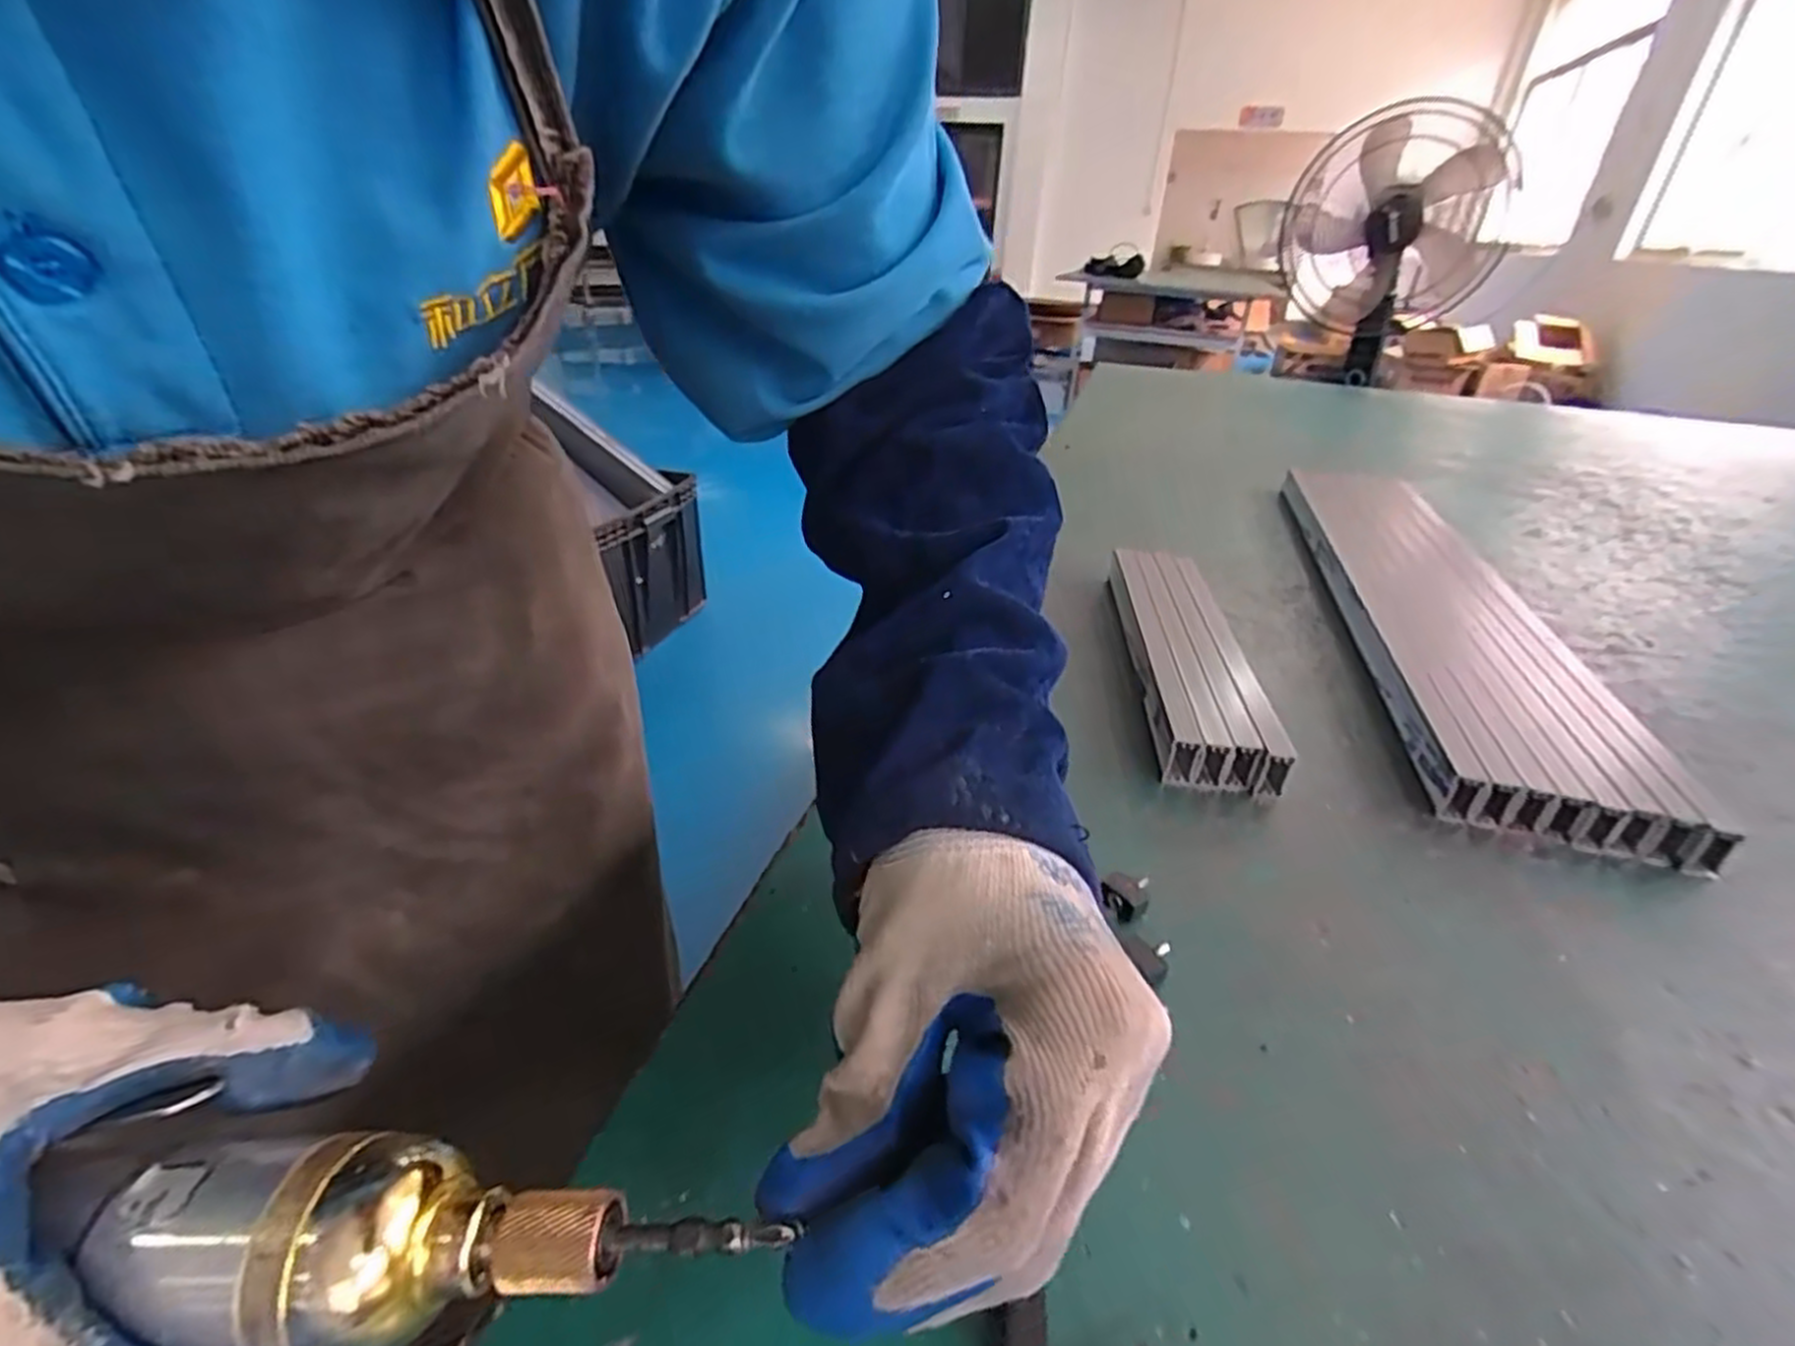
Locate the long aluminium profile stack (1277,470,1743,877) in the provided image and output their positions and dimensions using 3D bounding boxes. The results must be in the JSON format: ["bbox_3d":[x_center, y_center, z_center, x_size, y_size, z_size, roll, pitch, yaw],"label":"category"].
[{"bbox_3d":[0.402,-0.050,0.603,0.121,0.029,0.522,11,32,10],"label":"long aluminium profile stack"}]

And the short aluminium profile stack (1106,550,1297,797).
[{"bbox_3d":[0.183,-0.016,0.517,0.068,0.034,0.256,6,31,2],"label":"short aluminium profile stack"}]

